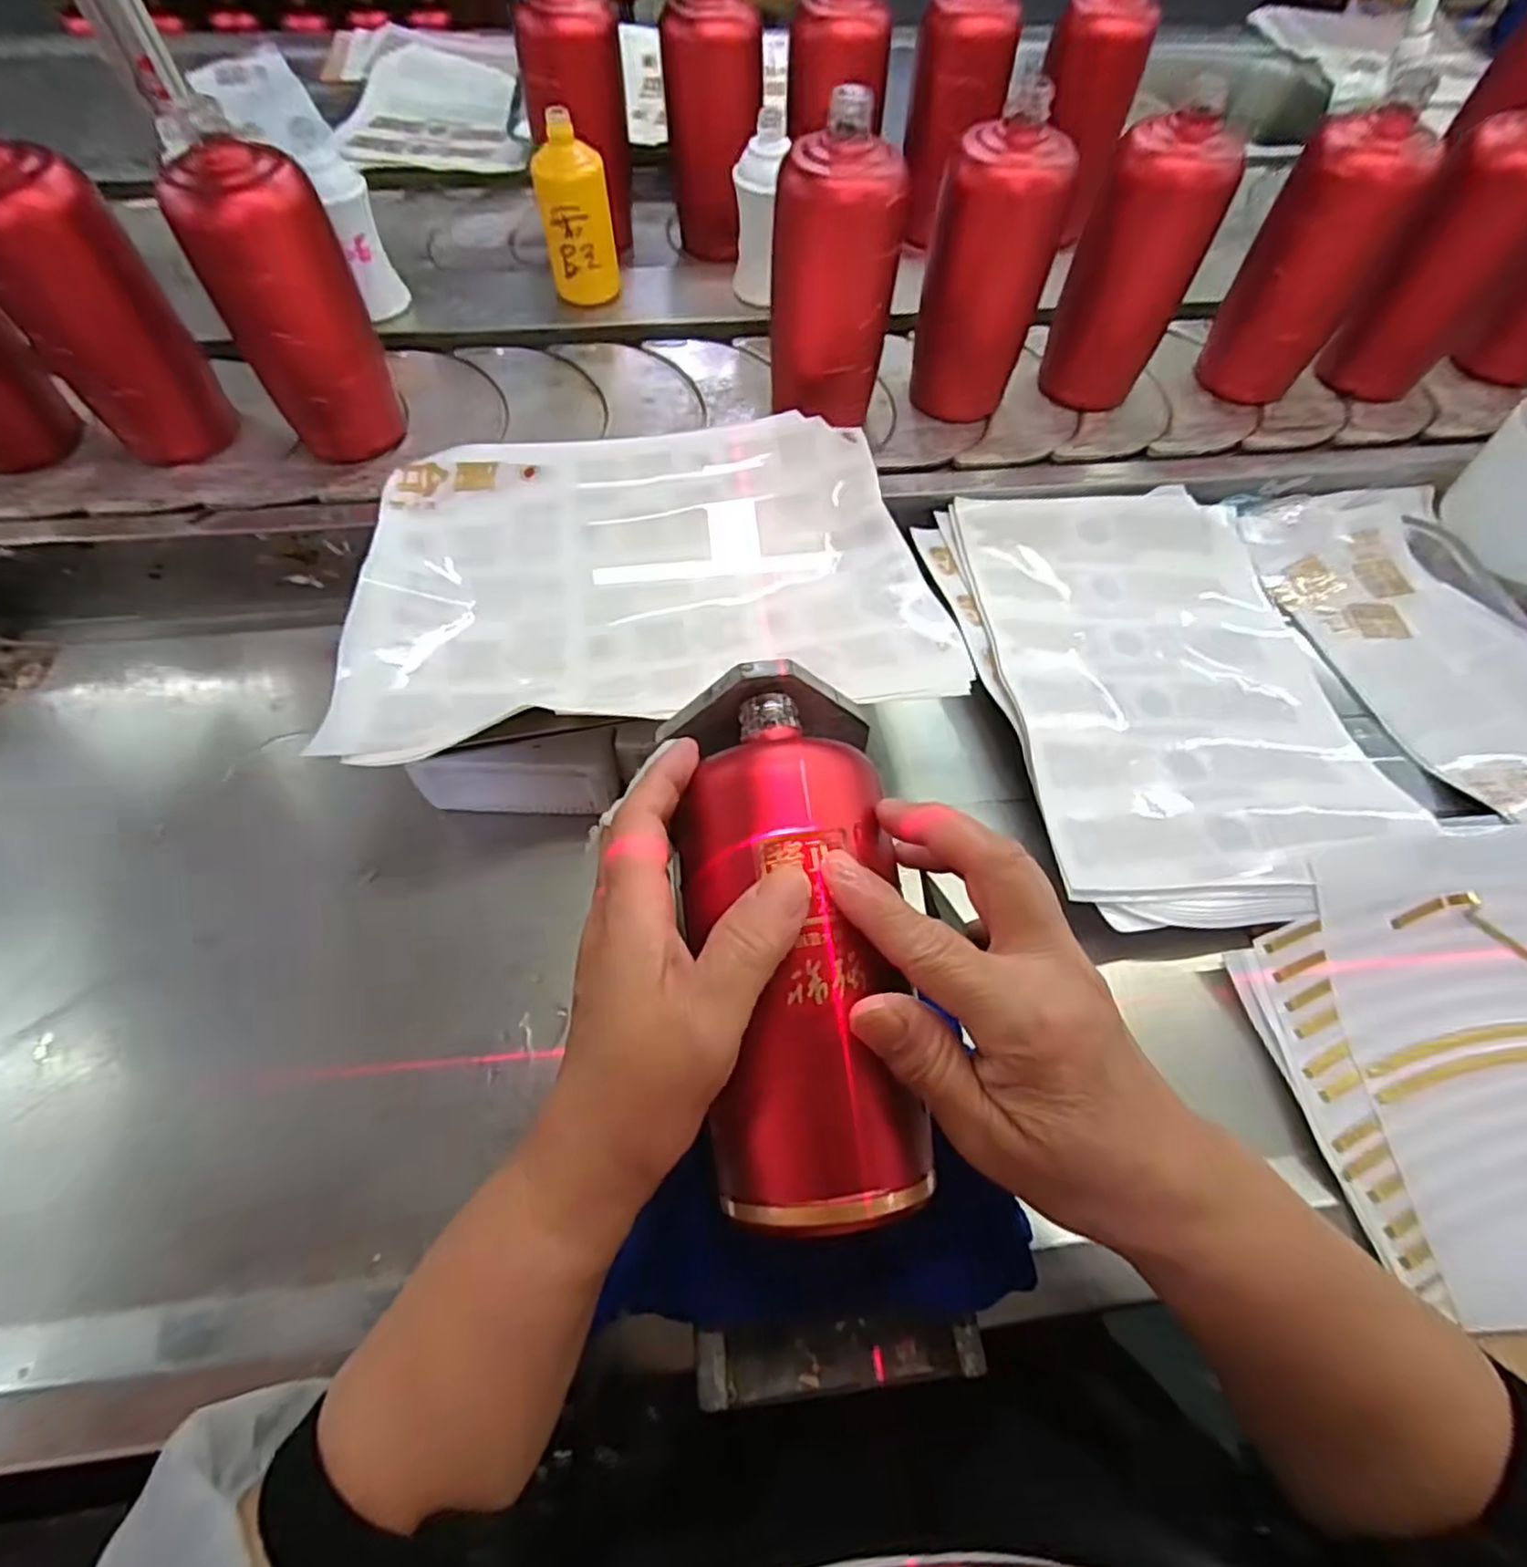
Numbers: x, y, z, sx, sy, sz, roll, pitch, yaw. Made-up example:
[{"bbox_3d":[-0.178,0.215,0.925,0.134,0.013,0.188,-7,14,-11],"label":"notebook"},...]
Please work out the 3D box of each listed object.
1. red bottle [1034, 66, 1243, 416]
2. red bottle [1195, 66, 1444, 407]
[{"bbox_3d":[0.270,-0.376,0.531,0.065,0.177,0.065,-21,63,-13],"label":"red bottle"},{"bbox_3d":[0.414,-0.394,0.548,0.085,0.178,0.074,37,66,17],"label":"red bottle"}]

